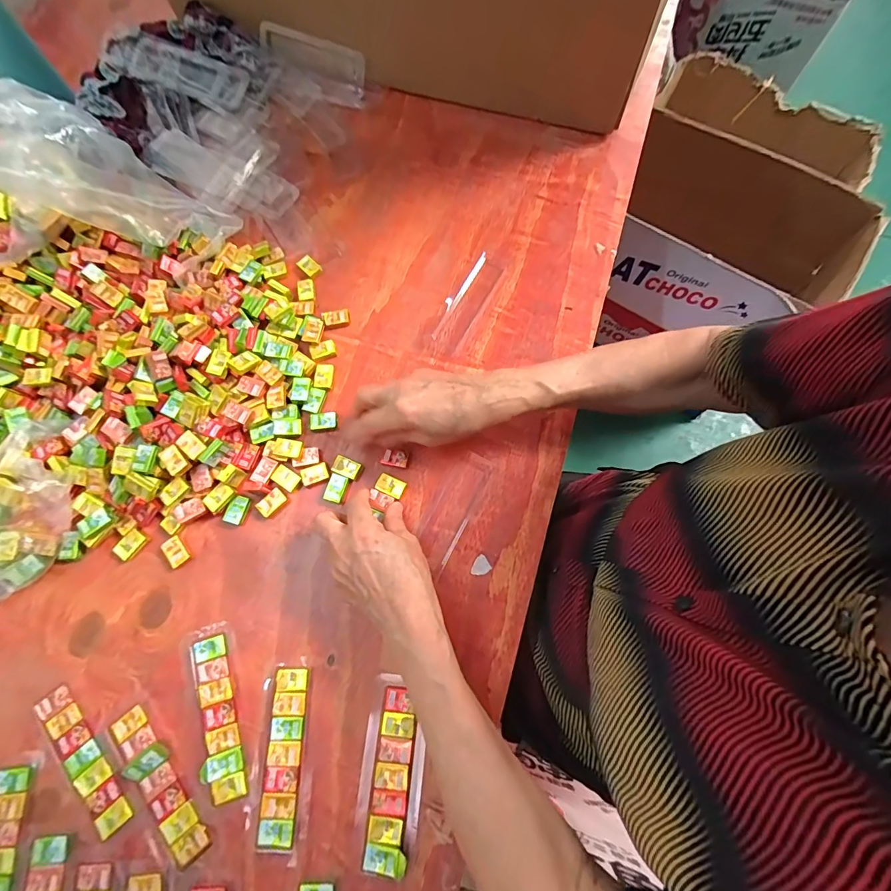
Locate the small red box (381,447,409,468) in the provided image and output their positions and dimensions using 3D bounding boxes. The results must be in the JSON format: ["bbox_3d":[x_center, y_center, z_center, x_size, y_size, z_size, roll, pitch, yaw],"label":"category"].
[{"bbox_3d":[-0.048,0.012,0.404,0.024,0.007,0.016,10,73,5],"label":"small red box"}]

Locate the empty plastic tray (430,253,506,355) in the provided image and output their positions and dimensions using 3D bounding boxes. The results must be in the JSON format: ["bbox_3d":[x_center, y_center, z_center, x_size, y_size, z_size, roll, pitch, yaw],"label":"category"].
[{"bbox_3d":[0.024,-0.156,0.460,0.035,0.009,0.121,28,75,10],"label":"empty plastic tray"}]

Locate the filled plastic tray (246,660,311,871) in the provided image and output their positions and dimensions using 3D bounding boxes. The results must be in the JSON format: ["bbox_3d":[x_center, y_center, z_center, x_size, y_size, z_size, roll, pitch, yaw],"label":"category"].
[{"bbox_3d":[-0.128,0.242,0.332,0.045,0.008,0.127,0,72,2],"label":"filled plastic tray"}]

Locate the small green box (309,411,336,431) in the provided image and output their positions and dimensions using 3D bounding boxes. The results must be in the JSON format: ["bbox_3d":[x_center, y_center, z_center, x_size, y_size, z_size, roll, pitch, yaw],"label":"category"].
[{"bbox_3d":[-0.120,-0.024,0.416,0.027,0.009,0.016,-9,72,-1],"label":"small green box"}]

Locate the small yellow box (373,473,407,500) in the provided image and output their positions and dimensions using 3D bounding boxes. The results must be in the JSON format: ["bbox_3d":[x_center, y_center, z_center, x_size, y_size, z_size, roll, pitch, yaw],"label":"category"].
[{"bbox_3d":[-0.052,0.038,0.396,0.027,0.006,0.018,20,74,8],"label":"small yellow box"}]

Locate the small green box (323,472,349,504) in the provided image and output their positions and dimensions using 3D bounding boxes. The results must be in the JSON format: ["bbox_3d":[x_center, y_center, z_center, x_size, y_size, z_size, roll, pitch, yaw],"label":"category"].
[{"bbox_3d":[-0.103,0.040,0.395,0.017,0.007,0.026,17,73,7],"label":"small green box"}]

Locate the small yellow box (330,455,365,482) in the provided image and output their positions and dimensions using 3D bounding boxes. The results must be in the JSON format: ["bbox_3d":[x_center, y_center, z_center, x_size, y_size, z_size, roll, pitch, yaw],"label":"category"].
[{"bbox_3d":[-0.094,0.021,0.403,0.028,0.008,0.018,23,74,9],"label":"small yellow box"}]

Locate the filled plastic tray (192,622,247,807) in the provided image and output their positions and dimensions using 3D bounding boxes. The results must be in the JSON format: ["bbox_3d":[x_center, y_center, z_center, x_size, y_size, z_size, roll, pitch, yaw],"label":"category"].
[{"bbox_3d":[-0.185,0.214,0.341,0.028,0.007,0.125,-17,72,-4],"label":"filled plastic tray"}]

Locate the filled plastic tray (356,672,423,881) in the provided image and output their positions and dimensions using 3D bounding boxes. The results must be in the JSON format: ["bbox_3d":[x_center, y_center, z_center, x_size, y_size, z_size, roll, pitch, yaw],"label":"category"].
[{"bbox_3d":[-0.043,0.251,0.328,0.047,0.009,0.126,3,72,3],"label":"filled plastic tray"}]

